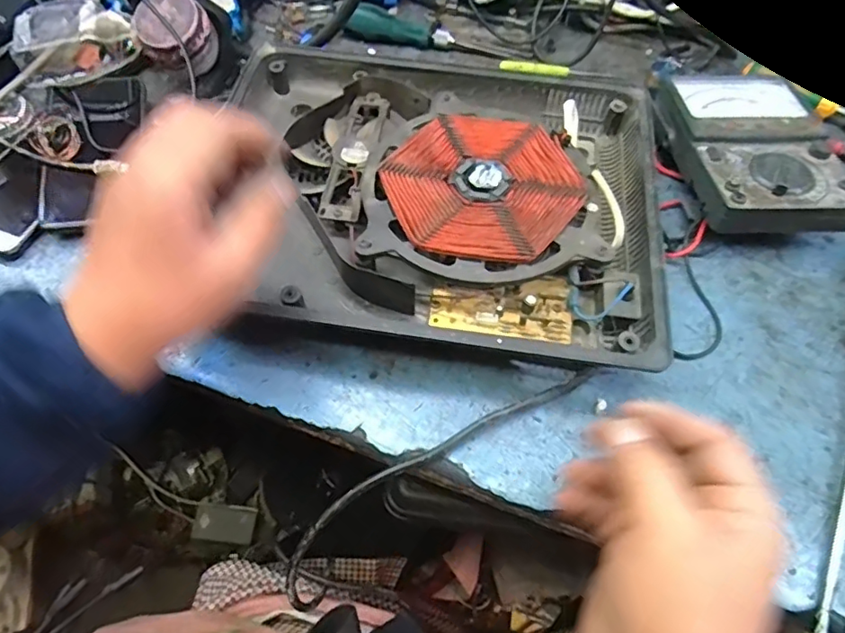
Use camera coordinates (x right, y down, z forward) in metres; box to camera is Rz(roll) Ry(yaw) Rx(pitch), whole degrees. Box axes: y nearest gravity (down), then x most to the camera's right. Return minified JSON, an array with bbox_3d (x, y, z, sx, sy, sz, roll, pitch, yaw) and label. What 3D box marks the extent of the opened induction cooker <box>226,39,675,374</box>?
[{"bbox_3d":[0.007,-0.098,0.446,0.336,0.056,0.282,9,59,3],"label":"opened induction cooker"}]

